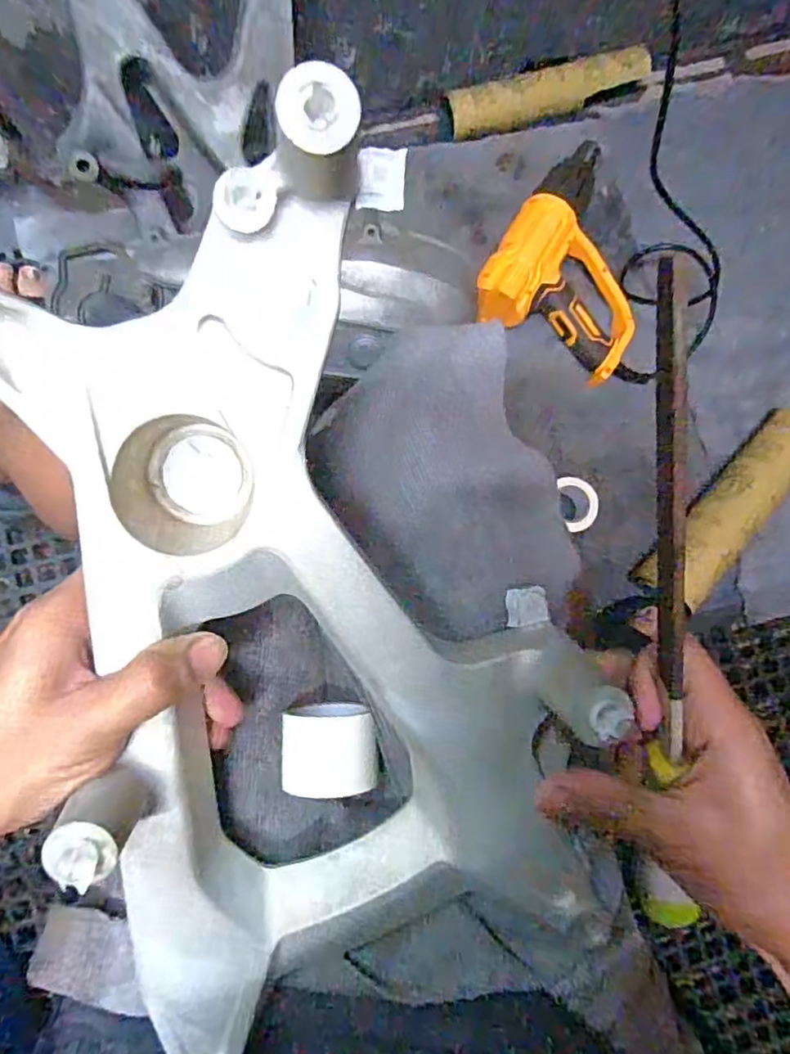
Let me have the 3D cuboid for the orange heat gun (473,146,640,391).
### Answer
[{"bbox_3d":[0.221,-0.335,0.741,0.195,0.071,0.278,21,80,-2],"label":"orange heat gun"}]

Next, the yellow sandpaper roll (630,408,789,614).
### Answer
[{"bbox_3d":[0.398,-0.023,0.703,0.076,0.064,0.283,42,80,2],"label":"yellow sandpaper roll"}]

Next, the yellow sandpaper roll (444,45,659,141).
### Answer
[{"bbox_3d":[0.207,-0.577,0.804,0.286,0.043,0.055,-23,84,-8],"label":"yellow sandpaper roll"}]

